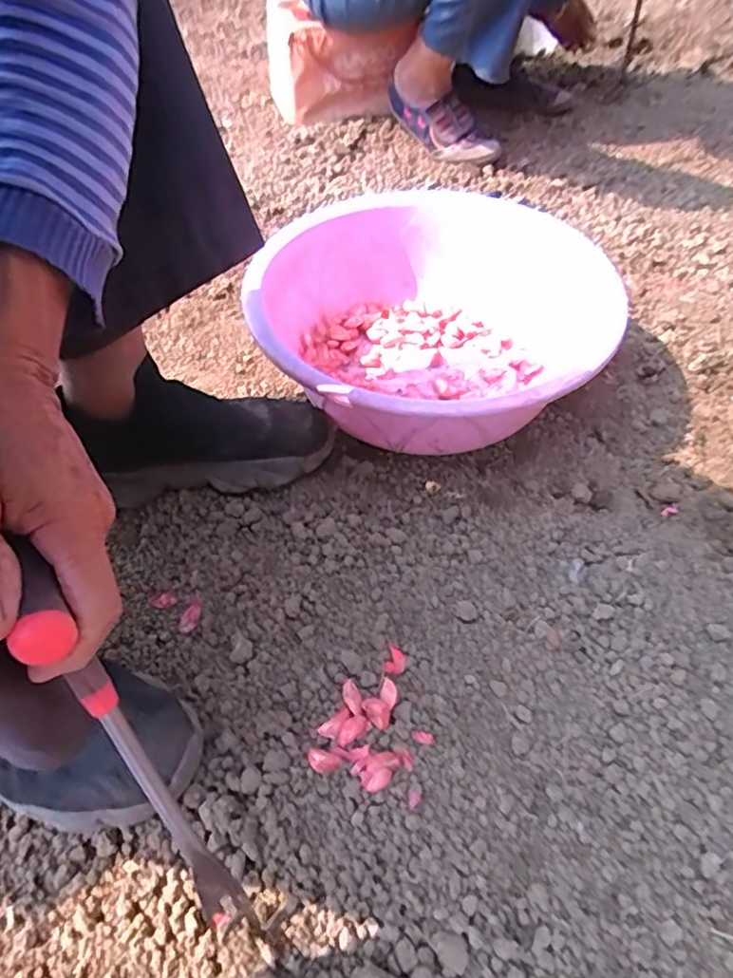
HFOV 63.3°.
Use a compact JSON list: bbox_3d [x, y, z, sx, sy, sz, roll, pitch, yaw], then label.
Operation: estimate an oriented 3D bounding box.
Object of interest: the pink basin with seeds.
[{"bbox_3d":[0.065,-0.169,0.634,0.342,0.123,0.359,-1,52,1],"label":"pink basin with seeds"}]

